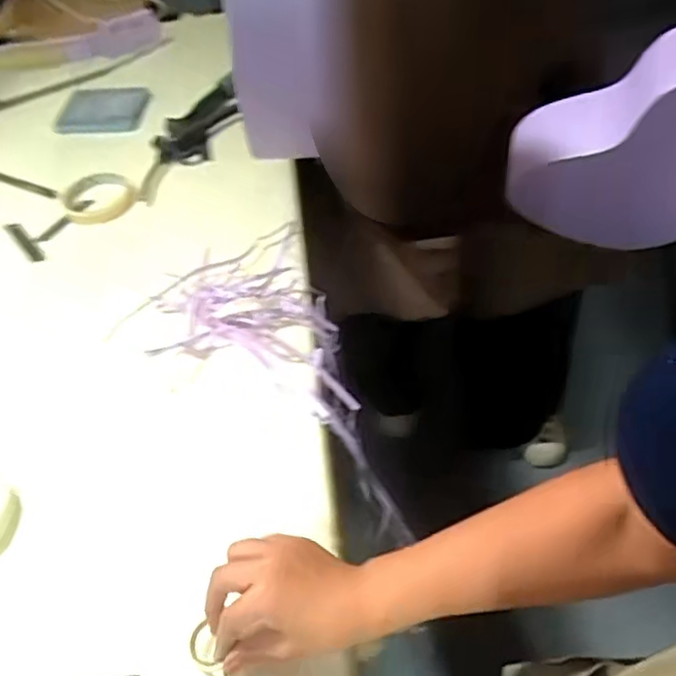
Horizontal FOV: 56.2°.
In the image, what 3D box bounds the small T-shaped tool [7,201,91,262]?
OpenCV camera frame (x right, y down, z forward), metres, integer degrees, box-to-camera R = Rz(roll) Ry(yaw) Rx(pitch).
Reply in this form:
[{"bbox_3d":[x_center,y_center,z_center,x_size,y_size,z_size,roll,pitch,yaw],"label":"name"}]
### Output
[{"bbox_3d":[-0.365,-0.150,0.817,0.104,0.014,0.093,-36,57,-22],"label":"small T-shaped tool"}]

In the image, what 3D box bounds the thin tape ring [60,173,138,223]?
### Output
[{"bbox_3d":[-0.321,-0.193,0.848,0.096,0.020,0.102,-3,52,4],"label":"thin tape ring"}]

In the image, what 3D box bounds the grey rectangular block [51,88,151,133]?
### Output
[{"bbox_3d":[-0.357,-0.346,0.962,0.129,0.015,0.081,0,74,4],"label":"grey rectangular block"}]

